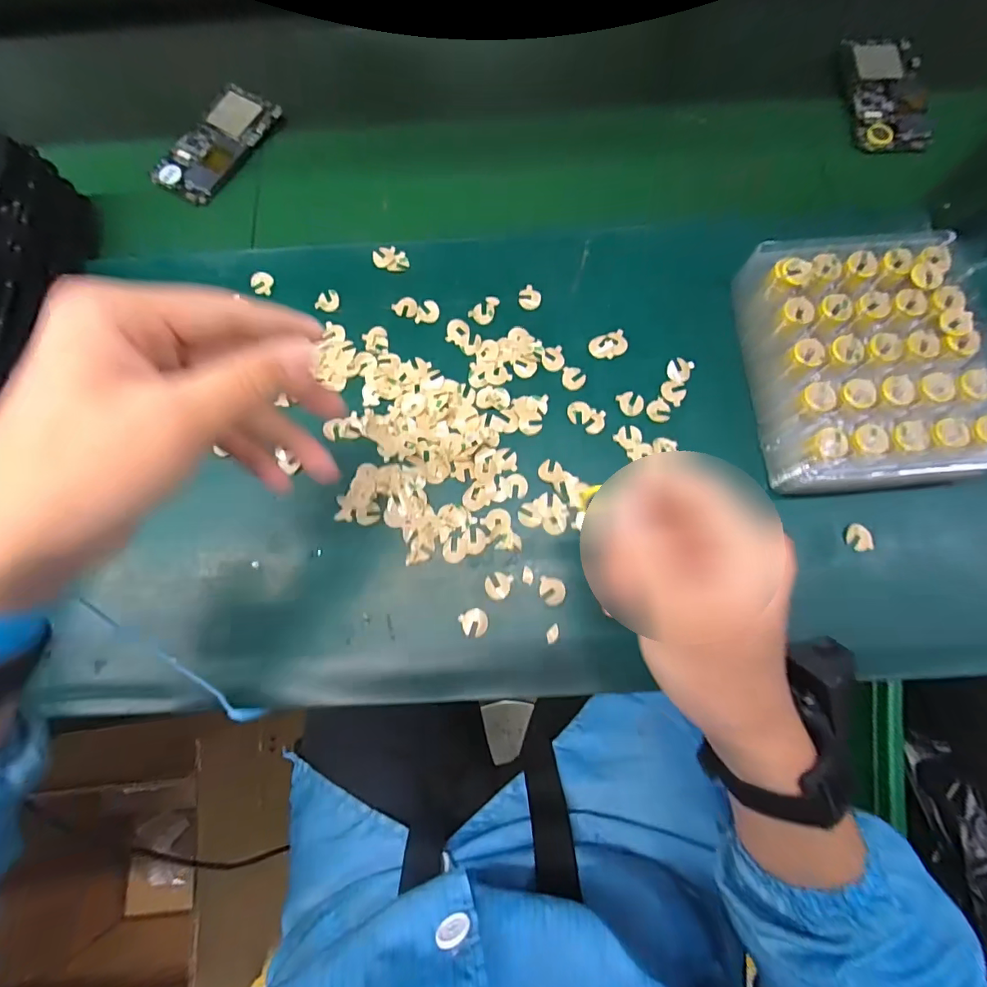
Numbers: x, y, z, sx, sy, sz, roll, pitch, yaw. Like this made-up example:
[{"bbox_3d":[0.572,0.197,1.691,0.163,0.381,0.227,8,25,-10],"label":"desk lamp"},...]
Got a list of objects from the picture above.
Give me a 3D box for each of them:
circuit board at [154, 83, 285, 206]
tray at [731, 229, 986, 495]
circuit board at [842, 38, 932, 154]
[{"bbox_3d":[-0.243,-0.309,0.428,0.056,0.007,0.117,31,78,10],"label":"circuit board"},{"bbox_3d":[0.265,-0.094,0.350,0.150,0.058,0.182,-6,74,0],"label":"tray"},{"bbox_3d":[0.332,-0.338,0.412,0.056,0.017,0.105,-6,82,13],"label":"circuit board"}]

